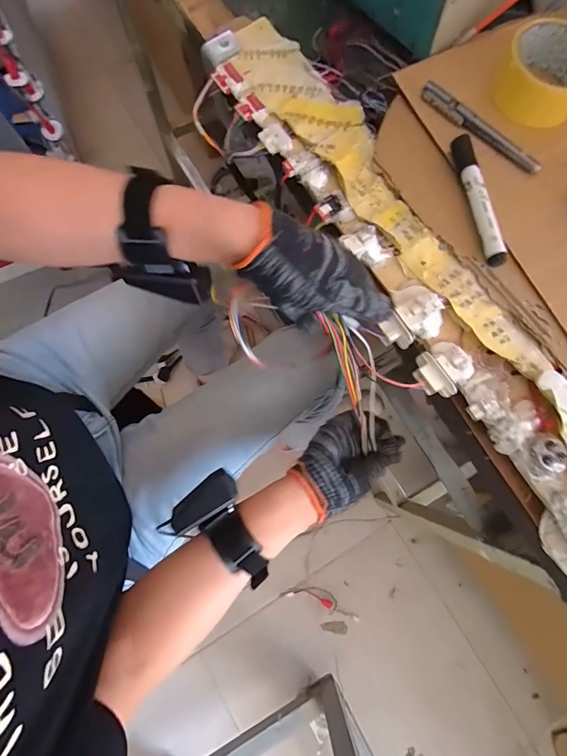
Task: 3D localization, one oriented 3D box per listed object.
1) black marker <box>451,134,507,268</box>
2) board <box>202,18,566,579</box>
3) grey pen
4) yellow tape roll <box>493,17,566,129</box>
[{"bbox_3d":[0.185,-0.168,0.361,0.016,0.016,0.130,-10,78,-3],"label":"black marker"},{"bbox_3d":[0.112,-0.101,0.363,0.134,0.038,0.692,-29,79,-6],"label":"board"},{"bbox_3d":[0.195,-0.250,0.379,0.014,0.016,0.139,-43,81,-9],"label":"grey pen"},{"bbox_3d":[0.263,-0.309,0.381,0.084,0.040,0.092,0,78,0],"label":"yellow tape roll"}]

